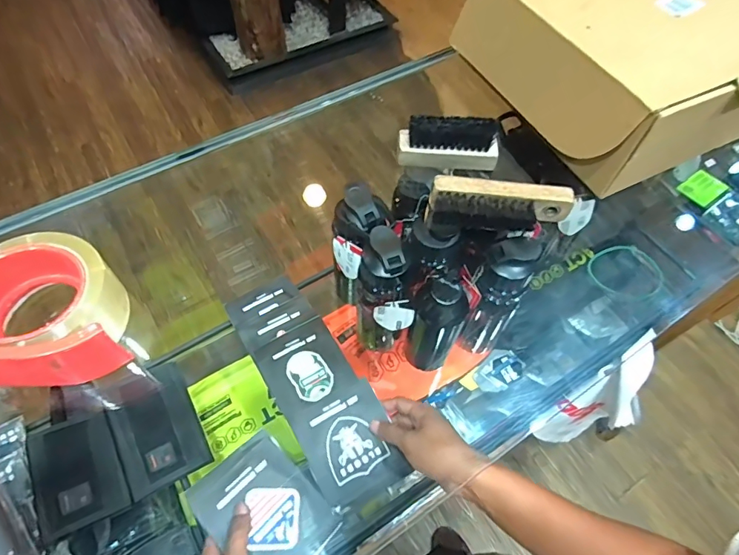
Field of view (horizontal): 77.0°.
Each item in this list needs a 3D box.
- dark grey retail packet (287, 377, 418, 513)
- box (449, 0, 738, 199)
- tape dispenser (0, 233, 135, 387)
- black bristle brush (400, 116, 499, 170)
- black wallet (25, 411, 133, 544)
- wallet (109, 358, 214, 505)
[{"bbox_3d":[-0.023,0.203,0.565,0.105,0.019,0.124,-25,64,-16],"label":"dark grey retail packet"},{"bbox_3d":[0.284,-0.245,0.493,0.298,0.106,0.257,-23,62,-16],"label":"box"},{"bbox_3d":[-0.253,0.026,0.331,0.148,0.067,0.094,-8,61,-8],"label":"tape dispenser"},{"bbox_3d":[0.078,-0.133,0.457,0.095,0.048,0.028,5,59,0],"label":"black bristle brush"},{"bbox_3d":[-0.347,0.228,0.549,0.090,0.019,0.126,-24,64,-16],"label":"black wallet"},{"bbox_3d":[-0.270,0.190,0.592,0.095,0.023,0.143,-24,63,-16],"label":"wallet"}]

